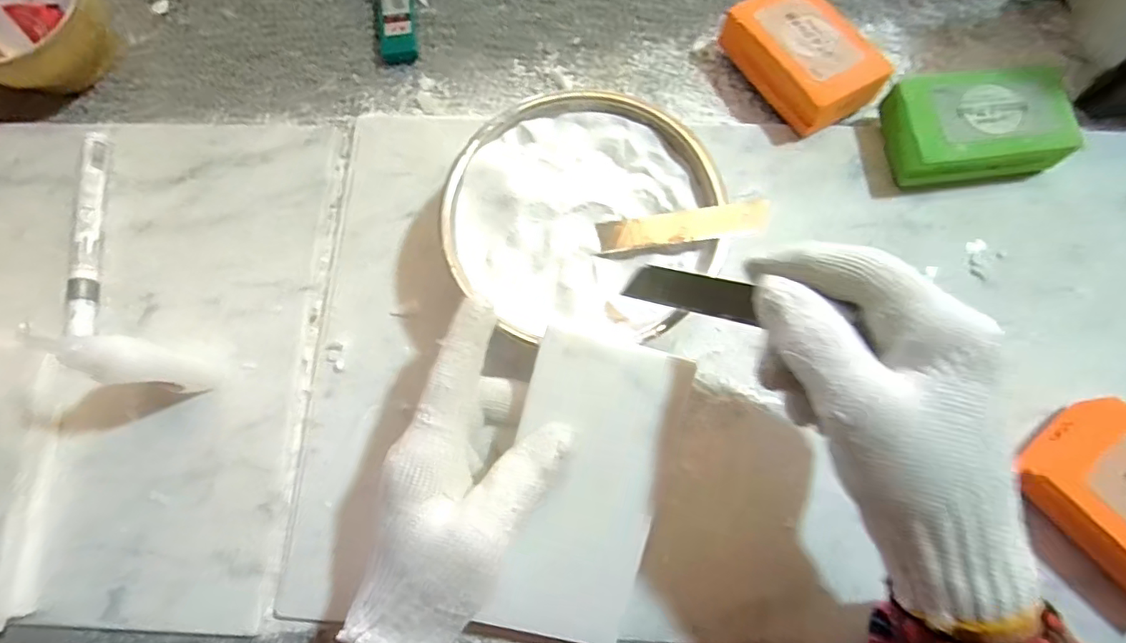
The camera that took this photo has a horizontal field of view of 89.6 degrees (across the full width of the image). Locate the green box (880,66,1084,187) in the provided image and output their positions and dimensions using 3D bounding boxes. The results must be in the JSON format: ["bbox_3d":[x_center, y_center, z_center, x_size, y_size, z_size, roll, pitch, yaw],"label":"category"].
[{"bbox_3d":[0.249,-0.118,0.344,0.094,0.032,0.063,-6,74,0],"label":"green box"}]

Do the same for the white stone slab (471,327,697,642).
[{"bbox_3d":[0.010,0.083,0.273,0.072,0.005,0.147,13,96,-8],"label":"white stone slab"}]

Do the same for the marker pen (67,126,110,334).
[{"bbox_3d":[-0.294,-0.057,0.351,0.011,0.017,0.139,-9,74,-1],"label":"marker pen"}]

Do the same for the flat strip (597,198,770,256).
[{"bbox_3d":[0.064,-0.050,0.304,0.090,0.004,0.020,-8,74,3],"label":"flat strip"}]

